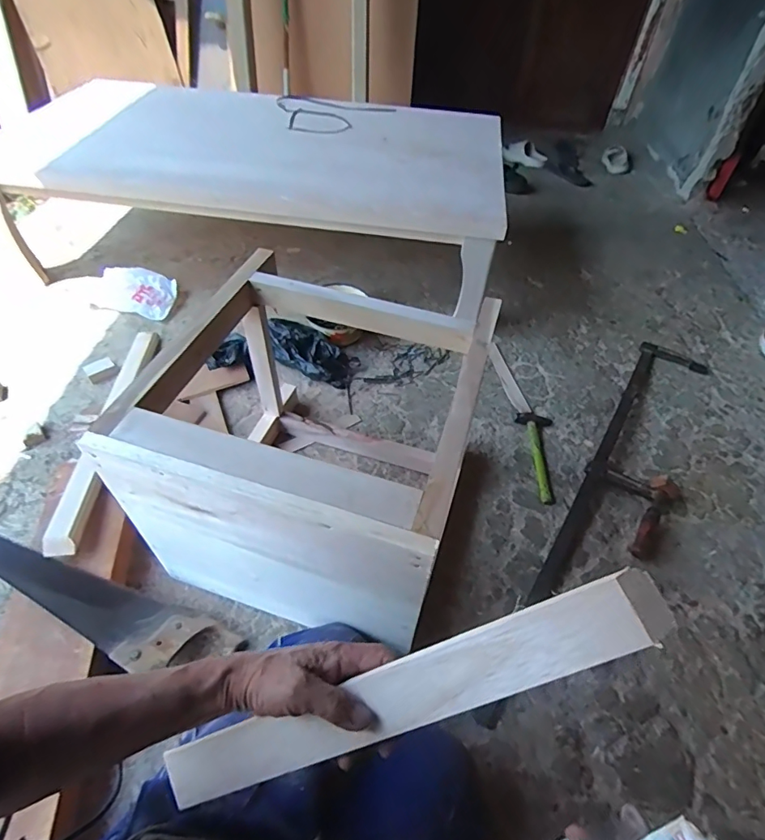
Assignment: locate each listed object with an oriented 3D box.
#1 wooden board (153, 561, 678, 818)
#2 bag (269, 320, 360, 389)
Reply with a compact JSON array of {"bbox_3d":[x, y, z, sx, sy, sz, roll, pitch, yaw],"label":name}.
[{"bbox_3d":[0.001,0.233,0.399,0.456,0.014,0.052,-29,72,15],"label":"wooden board"},{"bbox_3d":[-0.181,-0.169,1.224,0.243,0.039,0.123,33,55,2],"label":"bag"}]

